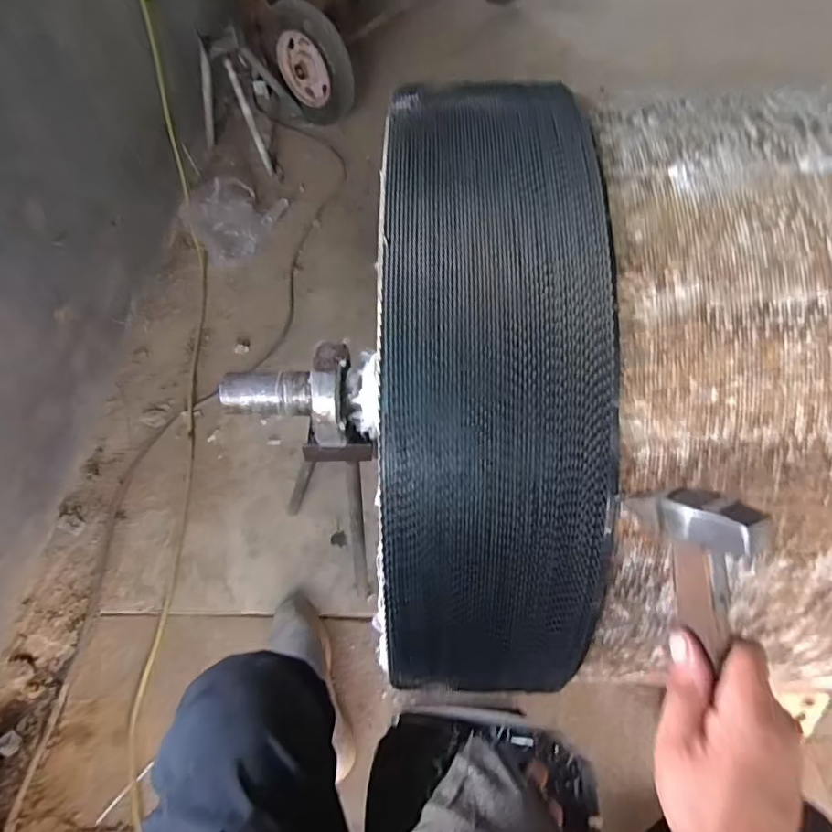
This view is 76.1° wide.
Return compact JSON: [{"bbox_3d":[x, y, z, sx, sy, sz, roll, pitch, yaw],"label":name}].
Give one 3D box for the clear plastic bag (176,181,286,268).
[{"bbox_3d":[-0.496,-0.560,1.479,0.237,0.072,0.288,35,65,27],"label":"clear plastic bag"}]

